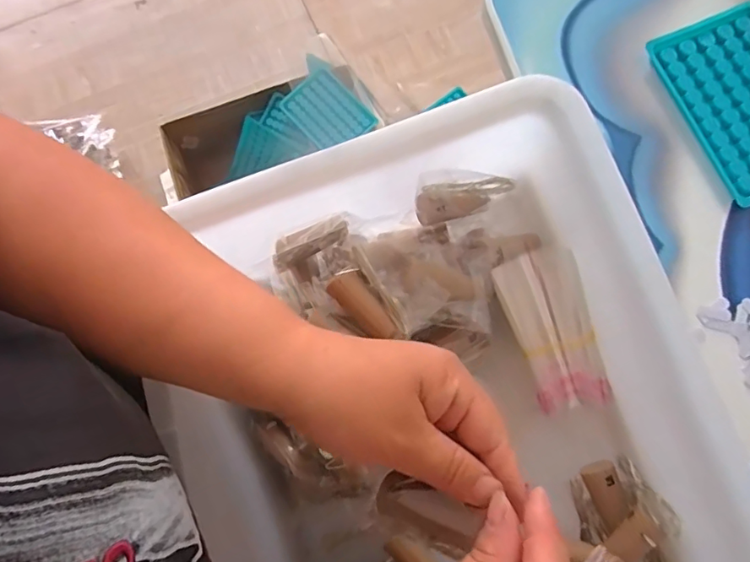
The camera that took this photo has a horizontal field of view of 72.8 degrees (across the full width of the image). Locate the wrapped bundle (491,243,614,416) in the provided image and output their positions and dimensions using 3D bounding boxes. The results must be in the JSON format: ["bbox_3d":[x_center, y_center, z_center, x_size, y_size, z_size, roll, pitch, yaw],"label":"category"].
[{"bbox_3d":[0.117,0.035,0.336,0.048,0.034,0.108,-18,90,-5],"label":"wrapped bundle"}]

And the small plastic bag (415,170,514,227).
[{"bbox_3d":[0.058,-0.061,0.344,0.065,0.039,0.015,-11,36,-11],"label":"small plastic bag"}]

